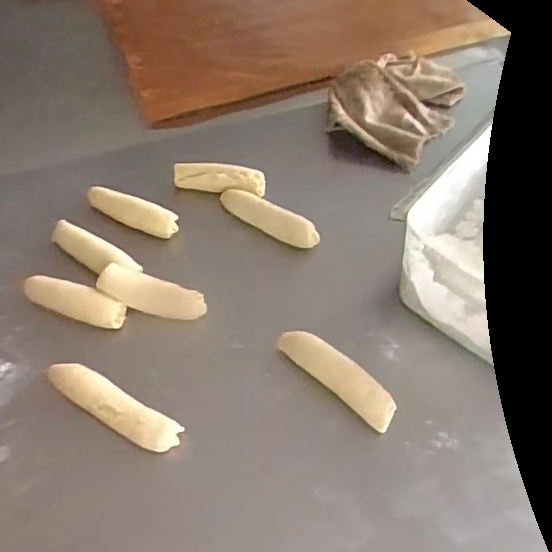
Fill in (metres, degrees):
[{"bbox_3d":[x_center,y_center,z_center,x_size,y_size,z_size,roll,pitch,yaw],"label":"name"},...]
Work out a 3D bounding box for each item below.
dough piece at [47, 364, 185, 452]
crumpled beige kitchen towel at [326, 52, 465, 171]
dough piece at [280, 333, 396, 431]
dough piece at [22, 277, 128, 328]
[{"bbox_3d":[-0.145,0.115,0.494,0.136,0.025,0.031,24,57,20],"label":"dough piece"},{"bbox_3d":[0.154,-0.239,0.738,0.164,0.045,0.205,29,59,23],"label":"crumpled beige kitchen towel"},{"bbox_3d":[0.051,0.087,0.499,0.121,0.033,0.030,32,60,25],"label":"dough piece"},{"bbox_3d":[-0.204,0.025,0.557,0.114,0.033,0.030,17,55,16],"label":"dough piece"}]

